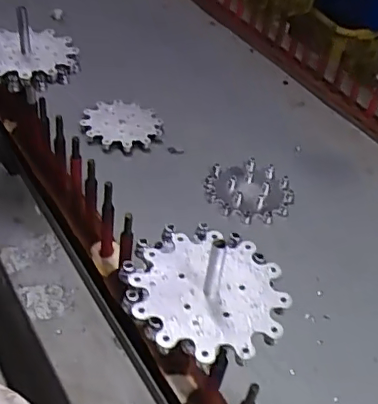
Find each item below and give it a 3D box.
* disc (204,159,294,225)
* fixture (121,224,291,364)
[{"bbox_3d":[0.103,-0.019,0.975,0.142,0.024,0.145,-3,42,-16],"label":"disc"},{"bbox_3d":[0.018,0.059,0.530,0.148,0.073,0.160,15,40,4],"label":"fixture"}]

